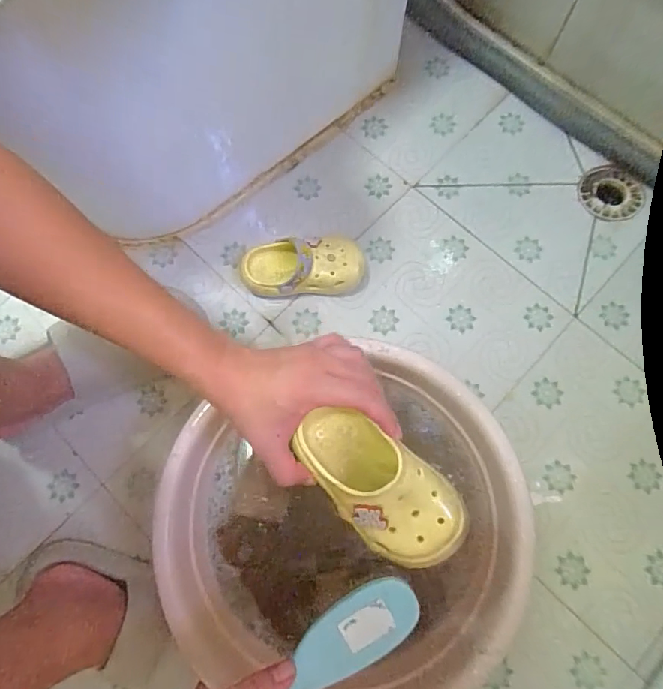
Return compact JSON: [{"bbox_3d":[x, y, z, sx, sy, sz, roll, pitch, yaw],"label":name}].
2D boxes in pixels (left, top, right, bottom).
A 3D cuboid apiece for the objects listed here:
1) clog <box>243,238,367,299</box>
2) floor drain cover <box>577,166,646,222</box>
[{"bbox_3d":[-0.038,-0.109,0.609,0.168,0.064,0.074,-1,75,1],"label":"clog"},{"bbox_3d":[0.415,-0.224,0.662,0.092,0.010,0.082,26,77,7],"label":"floor drain cover"}]

